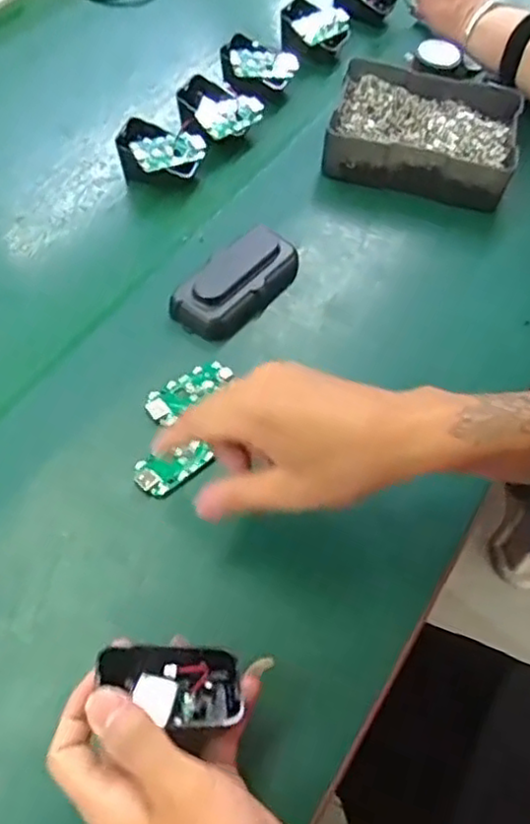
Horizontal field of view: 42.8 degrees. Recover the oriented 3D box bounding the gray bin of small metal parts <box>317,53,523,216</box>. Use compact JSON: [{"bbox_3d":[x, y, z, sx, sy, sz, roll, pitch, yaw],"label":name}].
[{"bbox_3d":[0.141,-0.250,0.603,0.159,0.047,0.127,12,58,7],"label":"gray bin of small metal parts"}]

